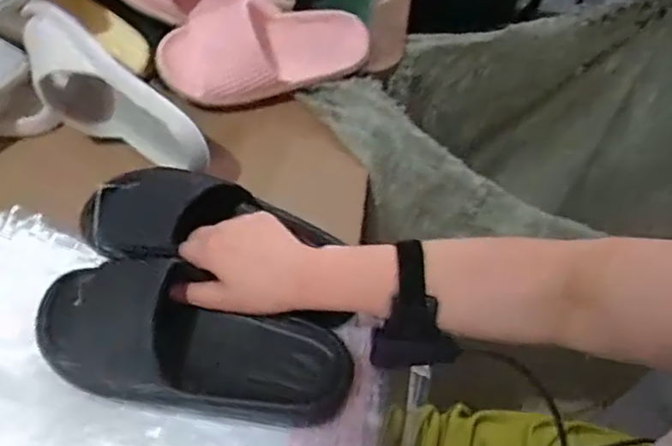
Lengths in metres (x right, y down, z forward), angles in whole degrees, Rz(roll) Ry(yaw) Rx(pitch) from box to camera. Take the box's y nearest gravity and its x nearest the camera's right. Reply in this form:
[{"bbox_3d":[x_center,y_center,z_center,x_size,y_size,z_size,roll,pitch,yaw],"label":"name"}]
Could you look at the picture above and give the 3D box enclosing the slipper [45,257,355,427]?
[{"bbox_3d":[-0.121,0.097,0.522,0.261,0.061,0.097,15,54,3],"label":"slipper"}]

